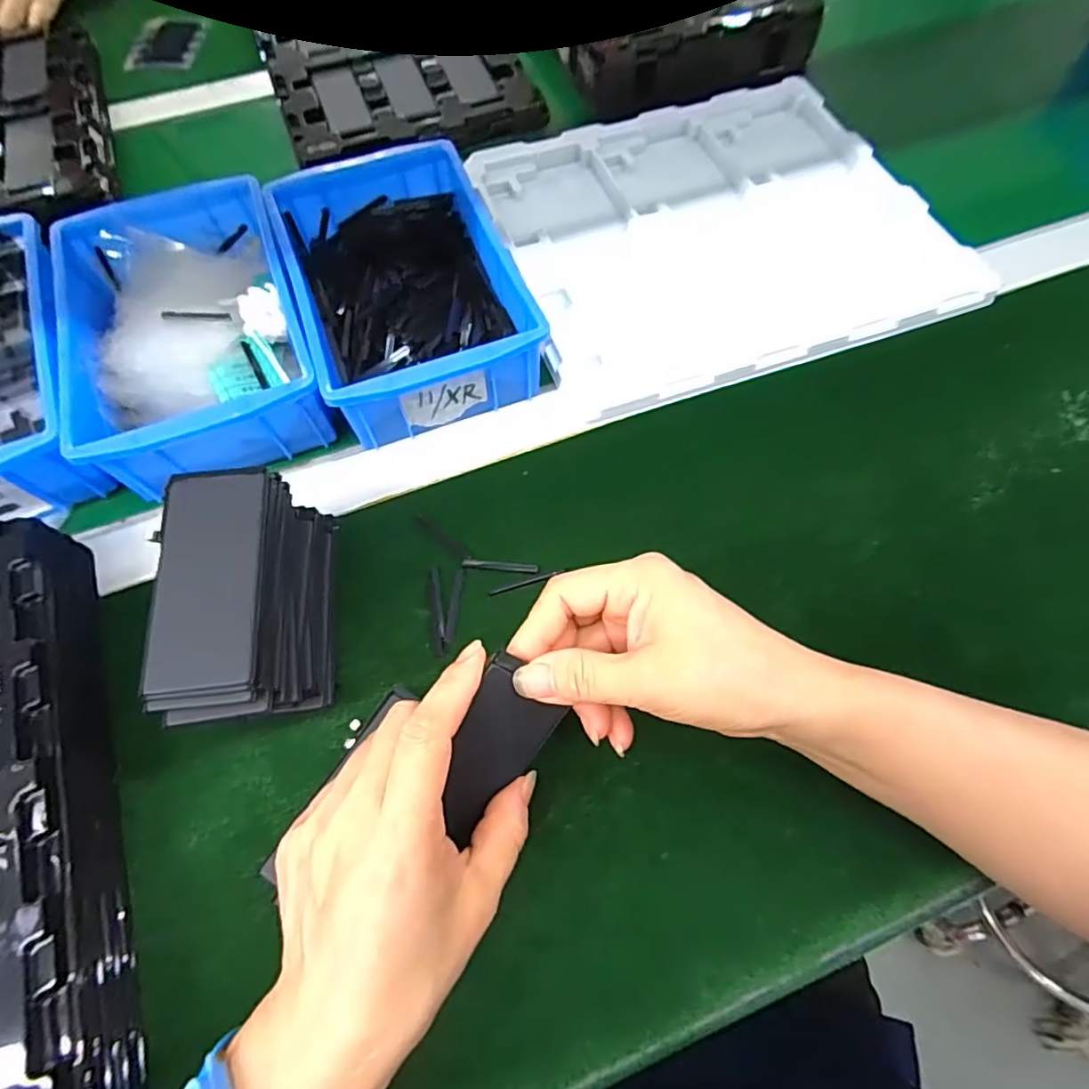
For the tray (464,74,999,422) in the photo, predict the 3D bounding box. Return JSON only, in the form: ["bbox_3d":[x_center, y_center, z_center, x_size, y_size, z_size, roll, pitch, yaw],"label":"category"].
[{"bbox_3d":[0.130,-0.248,0.451,0.316,0.028,0.282,-19,67,-7],"label":"tray"}]

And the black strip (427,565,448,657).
[{"bbox_3d":[-0.060,0.036,0.323,0.008,0.008,0.050,-9,63,-7],"label":"black strip"}]

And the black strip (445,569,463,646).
[{"bbox_3d":[-0.050,0.033,0.322,0.006,0.004,0.042,7,63,1],"label":"black strip"}]

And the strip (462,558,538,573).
[{"bbox_3d":[-0.025,0.012,0.332,0.043,0.004,0.006,5,63,0],"label":"strip"}]

